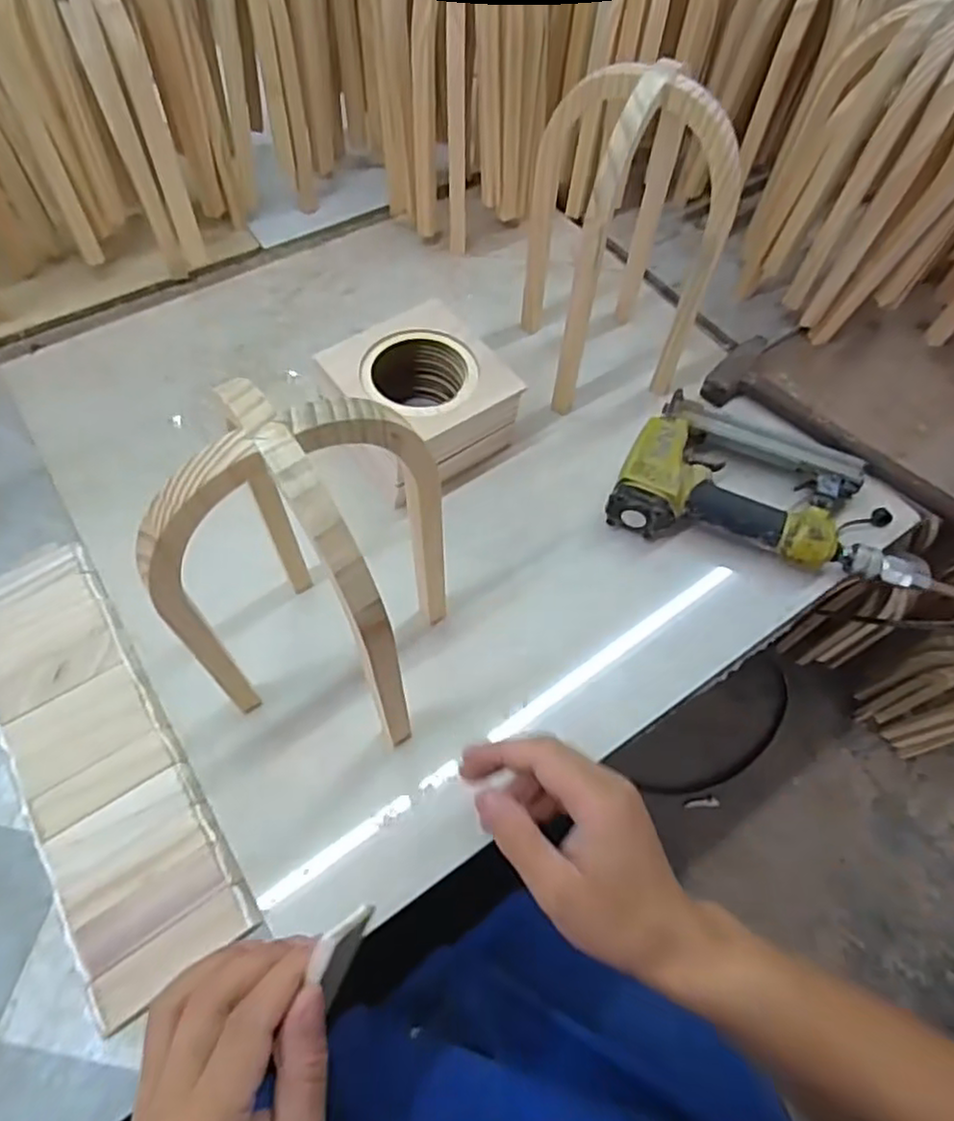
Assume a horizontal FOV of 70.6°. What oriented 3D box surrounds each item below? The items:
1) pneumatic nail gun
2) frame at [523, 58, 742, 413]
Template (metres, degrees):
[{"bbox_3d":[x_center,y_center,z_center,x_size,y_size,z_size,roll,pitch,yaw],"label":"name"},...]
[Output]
[{"bbox_3d":[0.242,-0.063,0.571,0.246,0.056,0.144,15,61,4],"label":"pneumatic nail gun"},{"bbox_3d":[0.117,-0.258,0.553,0.123,0.249,0.126,-10,62,-9],"label":"frame"}]

